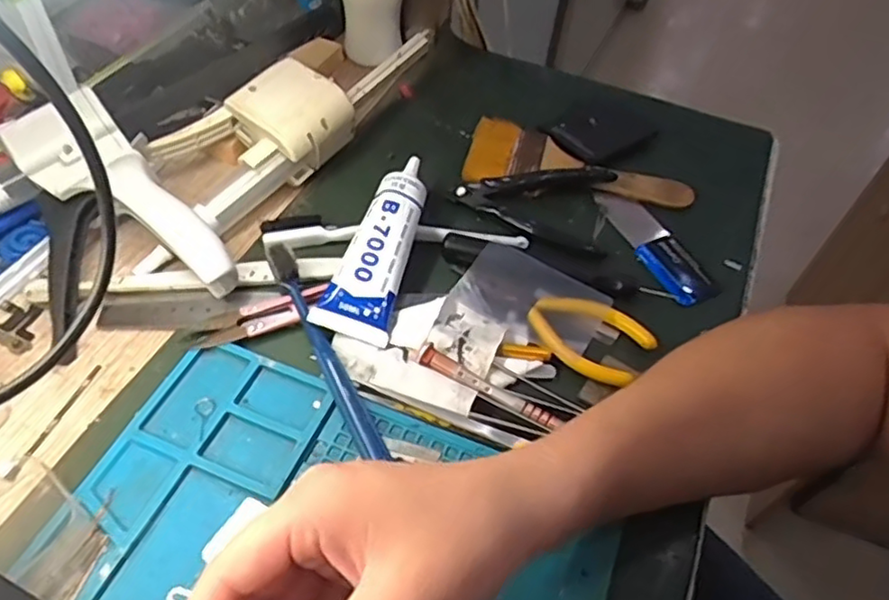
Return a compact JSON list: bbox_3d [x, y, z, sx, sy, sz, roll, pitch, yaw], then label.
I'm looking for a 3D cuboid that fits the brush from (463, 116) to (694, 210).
[{"bbox_3d":[0.095,-0.091,0.474,0.162,0.013,0.062,18,52,11],"label":"brush"}]

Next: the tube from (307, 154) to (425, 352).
[{"bbox_3d":[-0.039,-0.037,0.406,0.041,0.038,0.132,13,51,7],"label":"tube"}]

